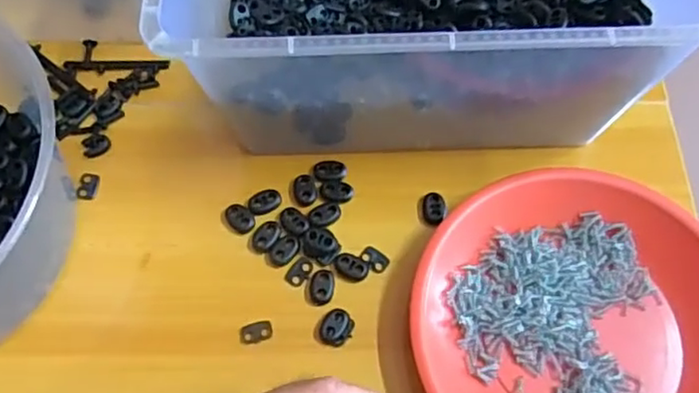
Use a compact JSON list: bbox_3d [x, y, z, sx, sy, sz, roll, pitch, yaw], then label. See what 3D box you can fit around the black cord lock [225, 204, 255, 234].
[{"bbox_3d":[-0.071,0.014,0.414,0.015,0.004,0.022,-33,69,-15],"label":"black cord lock"}]

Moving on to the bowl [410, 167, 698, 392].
[{"bbox_3d":[0.138,0.069,0.377,0.193,0.030,0.168,23,66,10],"label":"bowl"}]

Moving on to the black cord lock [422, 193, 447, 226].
[{"bbox_3d":[0.055,0.008,0.417,0.015,0.005,0.022,0,64,0],"label":"black cord lock"}]

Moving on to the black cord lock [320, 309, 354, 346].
[{"bbox_3d":[-0.007,0.078,0.384,0.018,0.005,0.021,12,64,5],"label":"black cord lock"}]

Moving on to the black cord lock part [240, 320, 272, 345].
[{"bbox_3d":[-0.056,0.081,0.384,0.019,0.004,0.013,-17,65,-9],"label":"black cord lock part"}]

